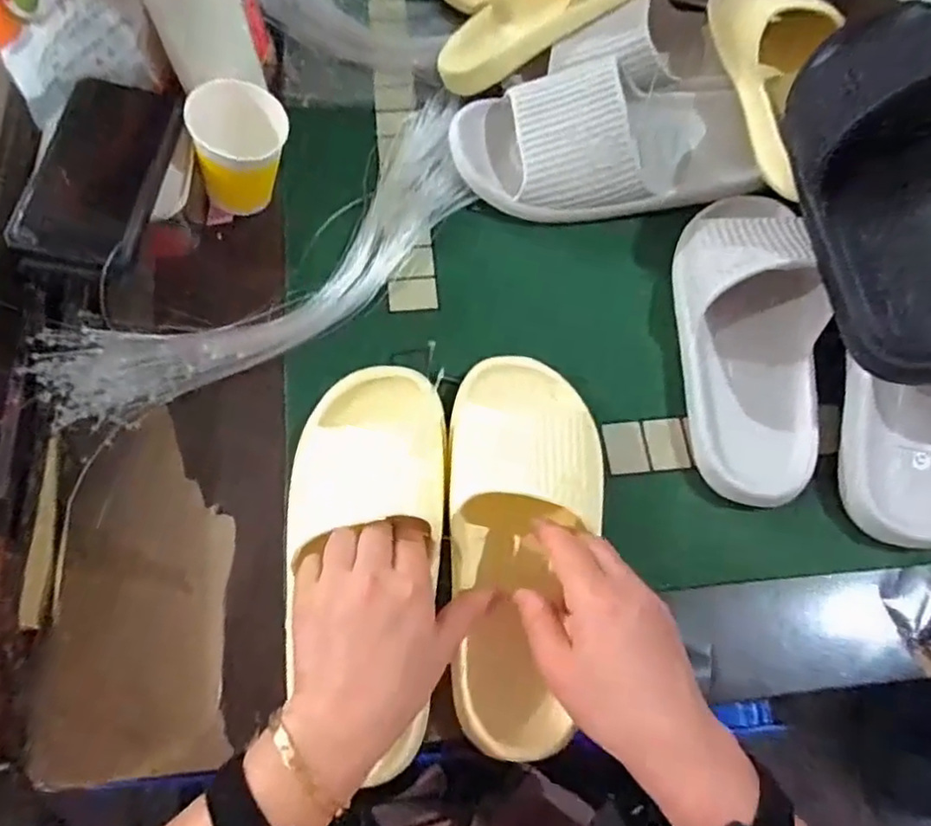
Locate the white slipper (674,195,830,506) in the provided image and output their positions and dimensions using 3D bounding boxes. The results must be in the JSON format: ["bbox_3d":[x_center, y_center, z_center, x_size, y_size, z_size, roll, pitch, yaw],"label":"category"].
[{"bbox_3d":[0.218,-0.048,0.467,0.101,0.069,0.227,3,68,-2],"label":"white slipper"}]

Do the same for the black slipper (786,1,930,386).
[{"bbox_3d":[0.286,-0.148,0.424,0.108,0.078,0.258,-10,79,39],"label":"black slipper"}]

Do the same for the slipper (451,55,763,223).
[{"bbox_3d":[0.115,-0.223,0.525,0.244,0.080,0.110,-2,68,-4],"label":"slipper"}]

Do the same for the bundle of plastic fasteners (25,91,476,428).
[{"bbox_3d":[-0.129,-0.124,0.499,0.115,0.040,0.403,42,72,13],"label":"bundle of plastic fasteners"}]

